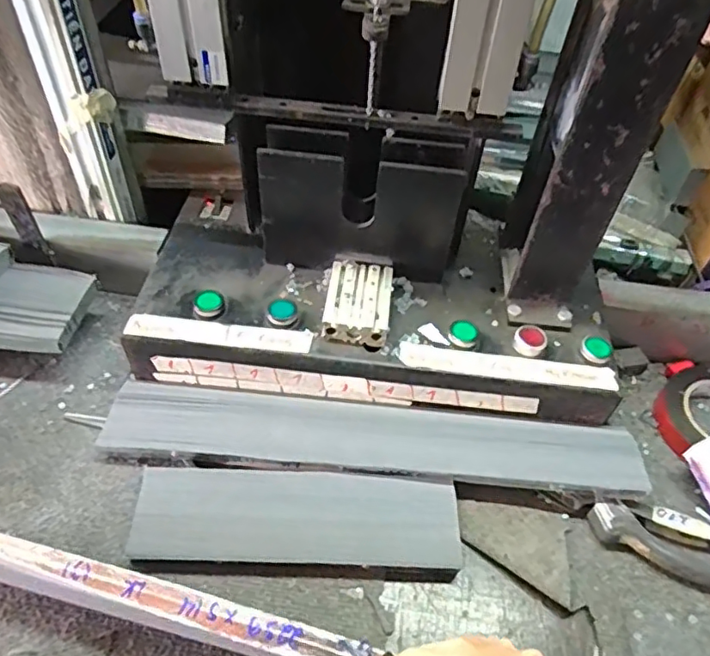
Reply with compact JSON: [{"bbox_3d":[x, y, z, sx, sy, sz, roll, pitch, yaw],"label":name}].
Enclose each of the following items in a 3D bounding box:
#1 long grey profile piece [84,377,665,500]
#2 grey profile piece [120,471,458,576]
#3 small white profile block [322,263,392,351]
[{"bbox_3d":[0.013,0.099,0.529,0.473,0.029,0.066,6,48,1],"label":"long grey profile piece"},{"bbox_3d":[-0.047,0.162,0.491,0.264,0.022,0.078,3,48,-1],"label":"grey profile piece"},{"bbox_3d":[0.003,-0.024,0.548,0.060,0.025,0.083,5,48,1],"label":"small white profile block"}]

